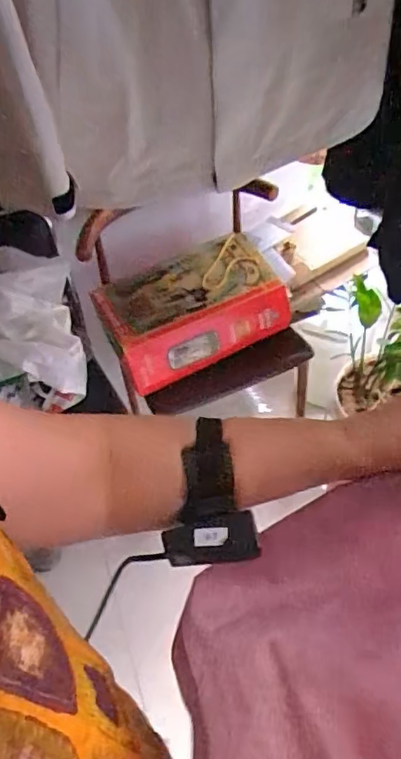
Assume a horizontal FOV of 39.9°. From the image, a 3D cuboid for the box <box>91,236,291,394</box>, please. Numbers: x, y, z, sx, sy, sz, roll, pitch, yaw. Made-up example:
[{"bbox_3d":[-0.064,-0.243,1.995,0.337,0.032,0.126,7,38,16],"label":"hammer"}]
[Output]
[{"bbox_3d":[-0.027,-0.187,1.429,0.431,0.169,0.309,-21,47,-14],"label":"box"}]

